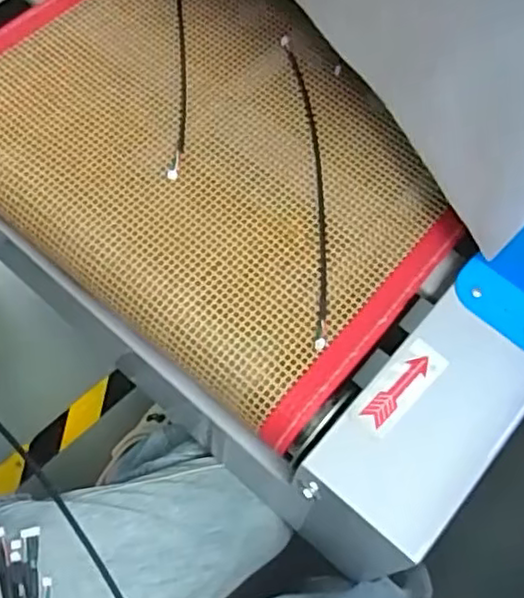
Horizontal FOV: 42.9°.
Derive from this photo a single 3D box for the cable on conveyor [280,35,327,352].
[{"bbox_3d":[0.037,-0.089,0.495,0.022,0.012,0.273,-2,64,-4],"label":"cable on conveyor"}]

